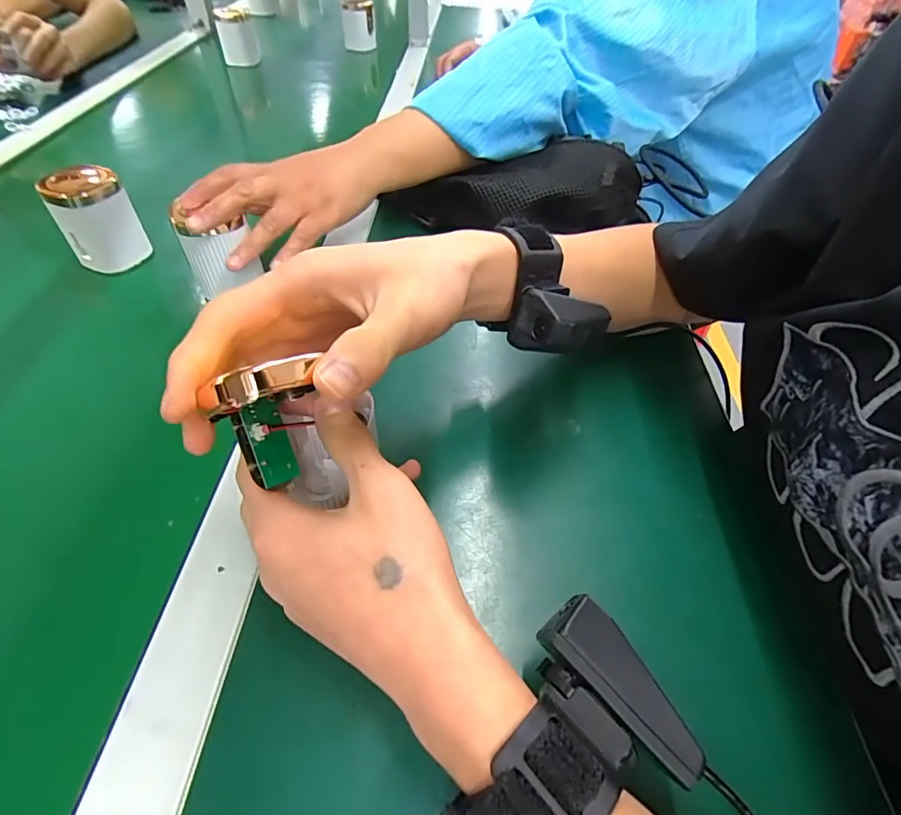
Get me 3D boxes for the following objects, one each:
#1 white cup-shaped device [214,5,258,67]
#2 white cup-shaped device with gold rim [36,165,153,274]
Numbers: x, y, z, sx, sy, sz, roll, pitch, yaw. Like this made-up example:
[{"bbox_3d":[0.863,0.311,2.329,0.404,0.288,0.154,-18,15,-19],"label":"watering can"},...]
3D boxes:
[{"bbox_3d":[-0.369,-0.643,0.830,0.051,0.075,0.051,3,47,-3],"label":"white cup-shaped device"},{"bbox_3d":[-0.312,-0.167,0.427,0.052,0.078,0.061,34,56,24],"label":"white cup-shaped device with gold rim"}]

